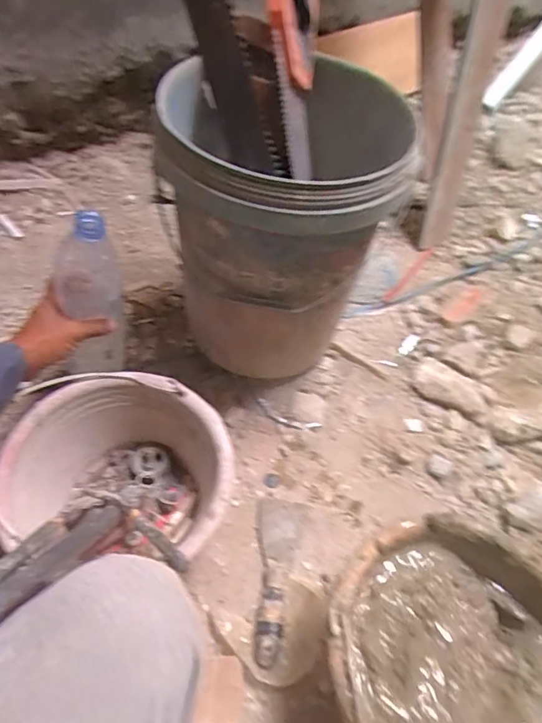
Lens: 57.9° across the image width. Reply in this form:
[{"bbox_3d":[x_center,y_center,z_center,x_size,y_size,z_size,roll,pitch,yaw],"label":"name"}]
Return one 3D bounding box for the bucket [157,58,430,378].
[{"bbox_3d":[0.015,-0.185,0.702,0.290,0.356,0.291,1,55,-5],"label":"bucket"}]

